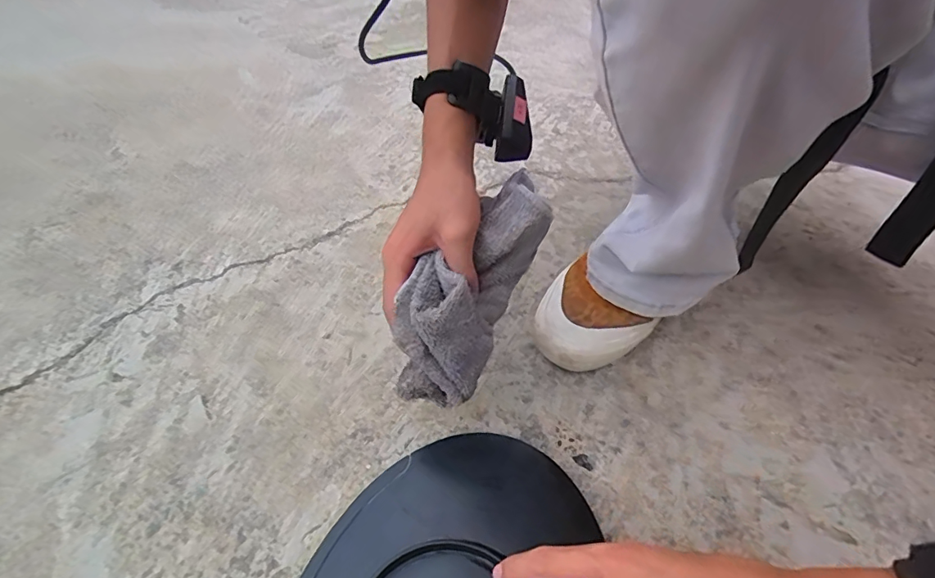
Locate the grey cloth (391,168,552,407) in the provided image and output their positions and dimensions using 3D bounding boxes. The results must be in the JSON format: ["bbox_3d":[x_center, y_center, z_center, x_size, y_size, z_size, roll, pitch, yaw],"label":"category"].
[{"bbox_3d":[0.006,-0.011,0.380,0.066,0.081,0.201,24,75,24],"label":"grey cloth"}]

